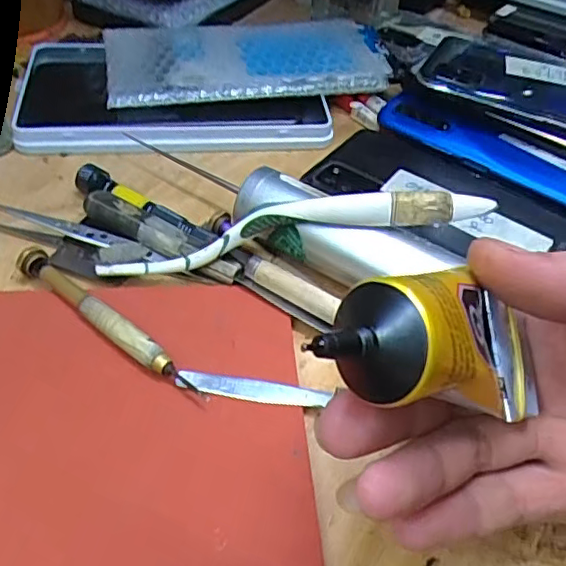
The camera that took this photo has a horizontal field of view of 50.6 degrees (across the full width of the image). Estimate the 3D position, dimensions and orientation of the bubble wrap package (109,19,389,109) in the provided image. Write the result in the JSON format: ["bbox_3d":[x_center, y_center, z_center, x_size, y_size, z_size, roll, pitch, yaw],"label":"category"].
[{"bbox_3d":[-0.021,-0.141,0.374,0.174,0.018,0.086,-3,50,-9],"label":"bubble wrap package"}]

